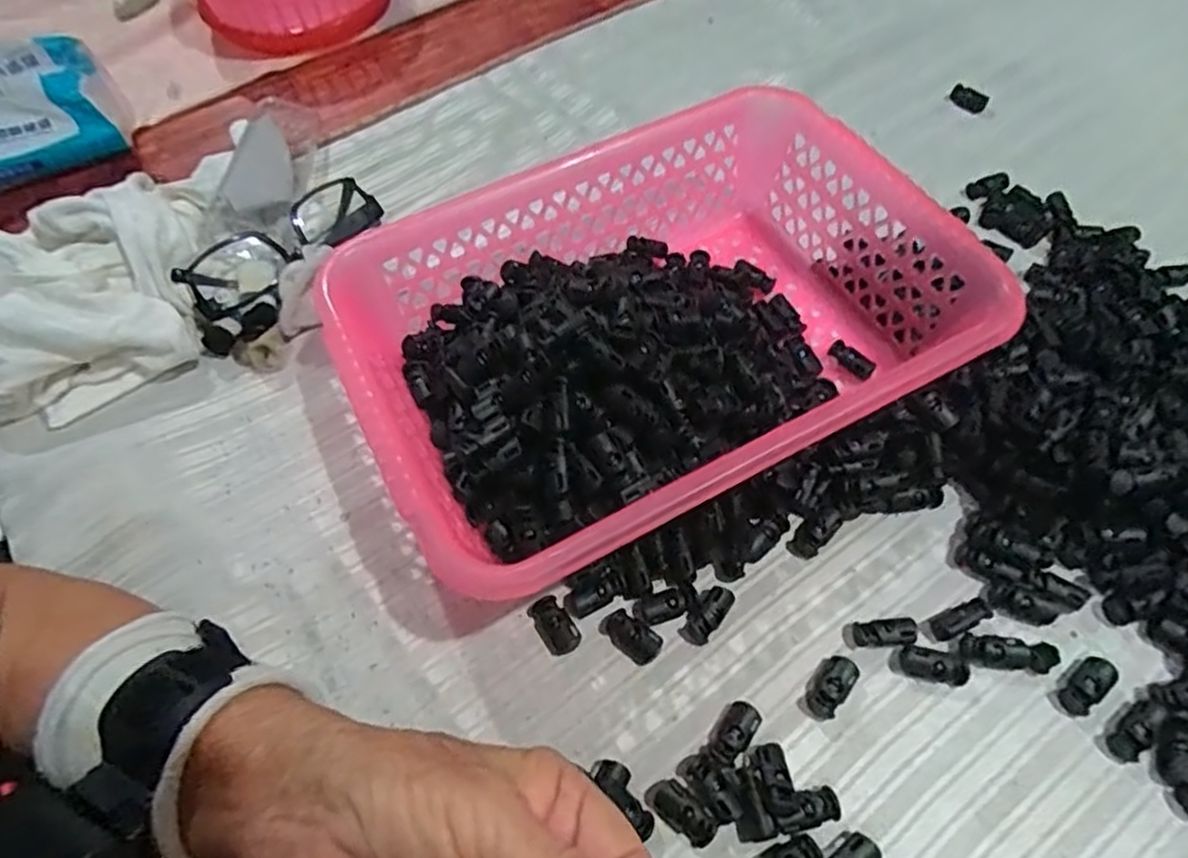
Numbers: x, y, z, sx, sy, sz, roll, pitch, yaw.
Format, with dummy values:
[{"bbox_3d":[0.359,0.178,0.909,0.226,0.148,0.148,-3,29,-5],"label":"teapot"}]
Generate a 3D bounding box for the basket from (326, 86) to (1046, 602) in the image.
[{"bbox_3d":[0.031,-0.049,0.366,0.297,0.079,0.212,-24,59,-13],"label":"basket"}]

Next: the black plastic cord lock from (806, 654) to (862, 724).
[{"bbox_3d":[0.105,0.114,0.307,0.016,0.008,0.027,30,63,20],"label":"black plastic cord lock"}]

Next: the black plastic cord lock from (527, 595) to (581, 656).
[{"bbox_3d":[-0.019,0.092,0.326,0.016,0.010,0.028,-31,61,-17],"label":"black plastic cord lock"}]

